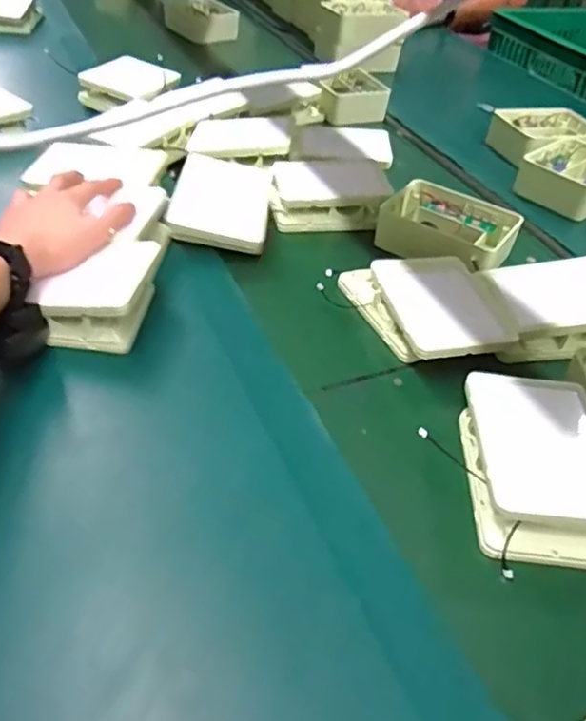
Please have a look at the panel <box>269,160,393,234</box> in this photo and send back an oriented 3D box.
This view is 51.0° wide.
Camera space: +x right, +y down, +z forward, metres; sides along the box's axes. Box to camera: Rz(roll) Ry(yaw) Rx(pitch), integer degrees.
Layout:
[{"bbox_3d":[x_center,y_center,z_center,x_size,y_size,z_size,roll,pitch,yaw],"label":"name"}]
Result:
[{"bbox_3d":[0.045,-0.207,0.766,0.149,0.042,0.126,2,43,-5],"label":"panel"}]

